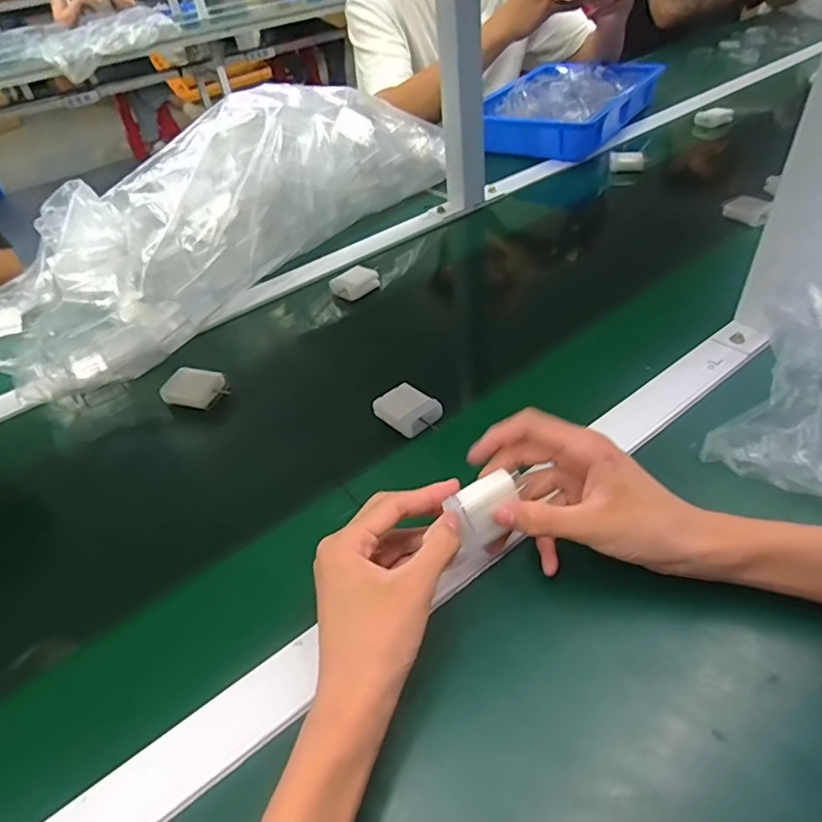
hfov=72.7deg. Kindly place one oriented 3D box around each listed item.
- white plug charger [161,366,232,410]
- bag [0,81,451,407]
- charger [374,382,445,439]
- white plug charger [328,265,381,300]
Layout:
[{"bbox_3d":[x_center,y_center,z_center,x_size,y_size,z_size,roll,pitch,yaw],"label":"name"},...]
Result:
[{"bbox_3d":[-0.212,-0.025,0.553,0.057,0.018,0.045,9,45,18],"label":"white plug charger"},{"bbox_3d":[-0.284,-0.293,0.755,0.351,0.149,0.646,27,53,32],"label":"bag"},{"bbox_3d":[-0.002,-0.002,0.498,0.053,0.016,0.043,29,54,33],"label":"charger"},{"bbox_3d":[-0.066,-0.154,0.670,0.056,0.023,0.030,-26,46,-18],"label":"white plug charger"}]

